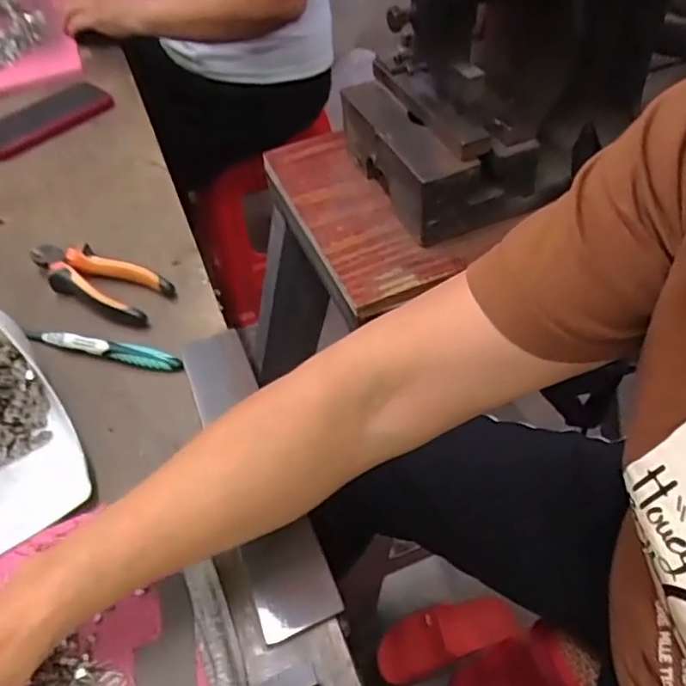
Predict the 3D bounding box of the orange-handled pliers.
[{"bbox_3d":[-0.228,-0.060,0.564,0.149,0.026,0.051,19,53,19],"label":"orange-handled pliers"}]

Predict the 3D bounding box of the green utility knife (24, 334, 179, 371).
[{"bbox_3d":[-0.203,0.006,0.514,0.144,0.022,0.012,11,51,14],"label":"green utility knife"}]

